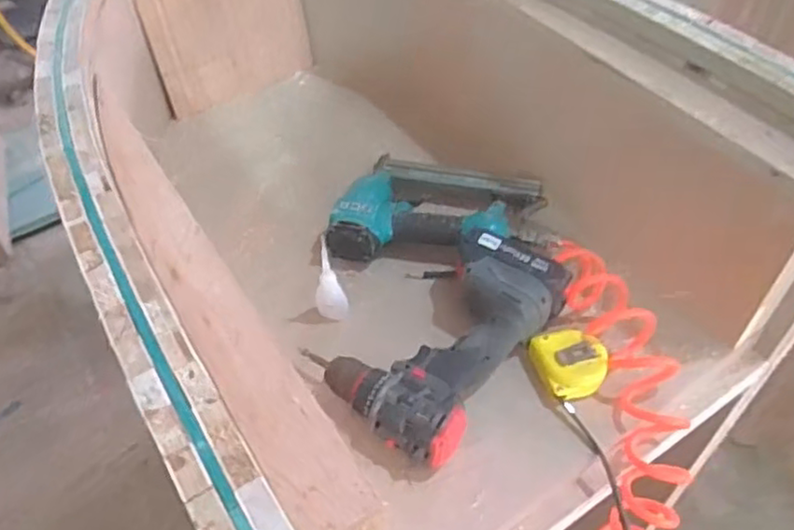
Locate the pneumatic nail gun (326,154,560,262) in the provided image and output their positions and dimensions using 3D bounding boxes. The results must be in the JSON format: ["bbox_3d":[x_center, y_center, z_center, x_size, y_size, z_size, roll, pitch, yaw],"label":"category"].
[{"bbox_3d":[0.051,-0.070,0.769,0.235,0.059,0.163,1,50,3],"label":"pneumatic nail gun"}]

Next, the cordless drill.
[{"bbox_3d":[0.046,0.060,0.635,0.145,0.071,0.238,29,56,23],"label":"cordless drill"}]

